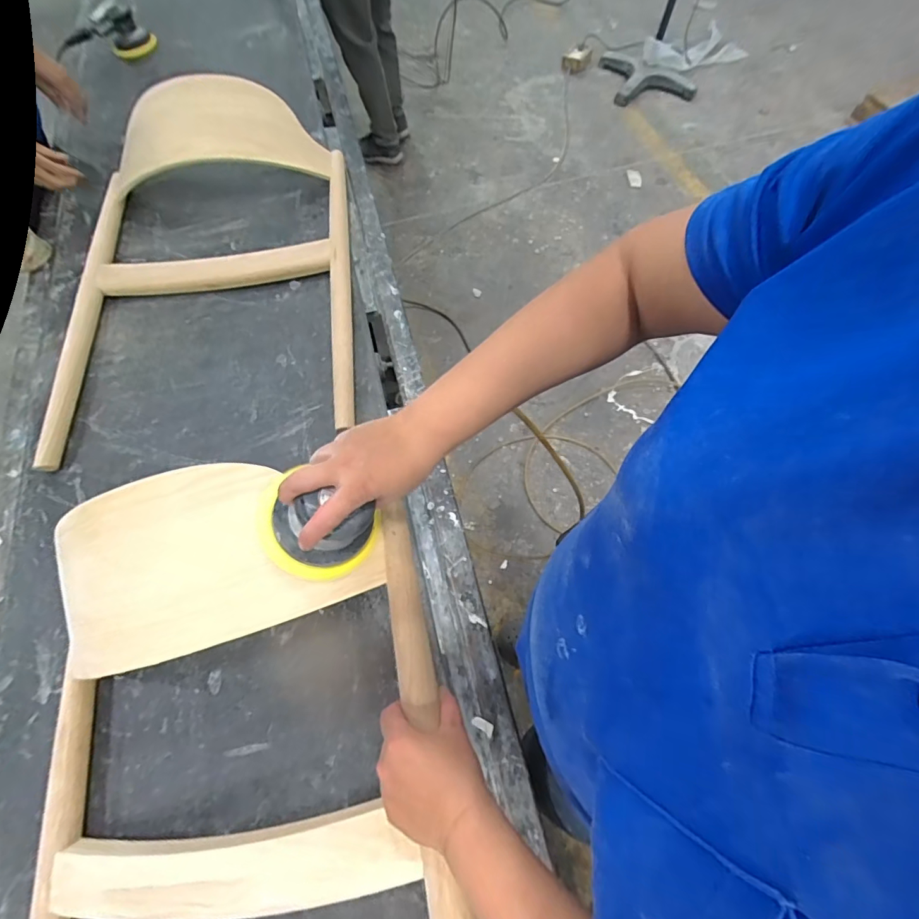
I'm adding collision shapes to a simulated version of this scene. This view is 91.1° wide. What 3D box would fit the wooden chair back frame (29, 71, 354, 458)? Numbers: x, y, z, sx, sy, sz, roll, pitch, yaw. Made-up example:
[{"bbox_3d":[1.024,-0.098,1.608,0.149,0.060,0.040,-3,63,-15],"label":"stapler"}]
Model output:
[{"bbox_3d":[-0.465,-0.373,0.803,0.509,0.186,0.716,-7,65,-2],"label":"wooden chair back frame"}]

